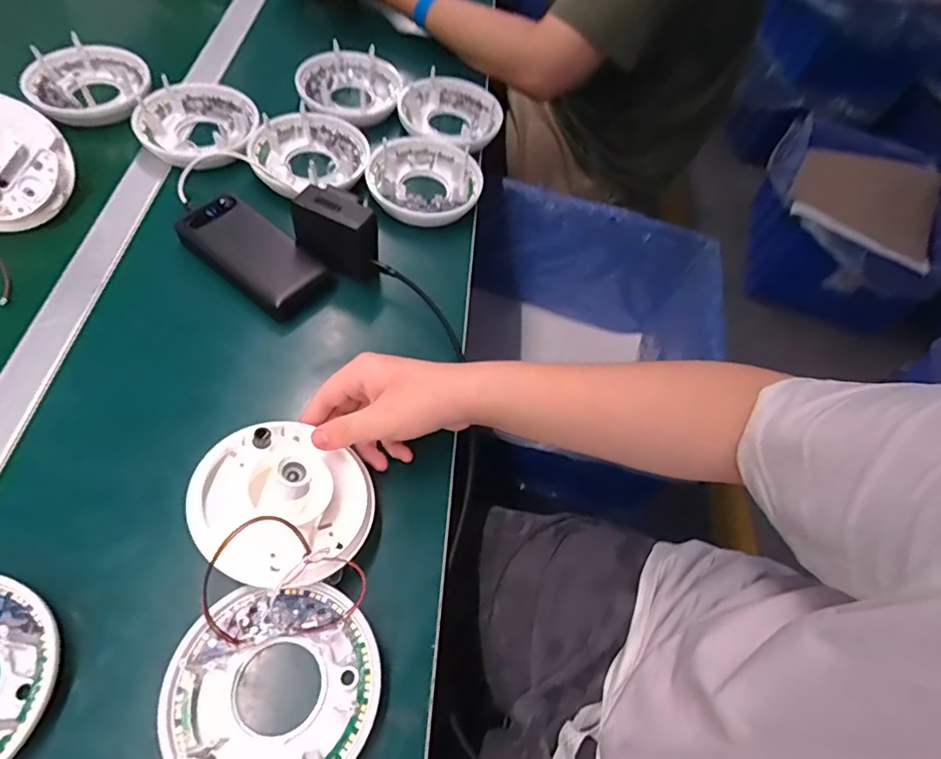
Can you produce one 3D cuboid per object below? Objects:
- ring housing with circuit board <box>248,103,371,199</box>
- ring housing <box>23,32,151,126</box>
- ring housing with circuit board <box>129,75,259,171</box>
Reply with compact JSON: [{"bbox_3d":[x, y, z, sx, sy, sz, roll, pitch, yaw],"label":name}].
[{"bbox_3d":[-0.187,-0.271,0.625,0.129,0.035,0.119,-14,62,-16],"label":"ring housing with circuit board"},{"bbox_3d":[-0.458,-0.361,0.645,0.131,0.036,0.118,-24,66,-21],"label":"ring housing"},{"bbox_3d":[-0.317,-0.301,0.628,0.145,0.032,0.125,21,59,5],"label":"ring housing with circuit board"}]

